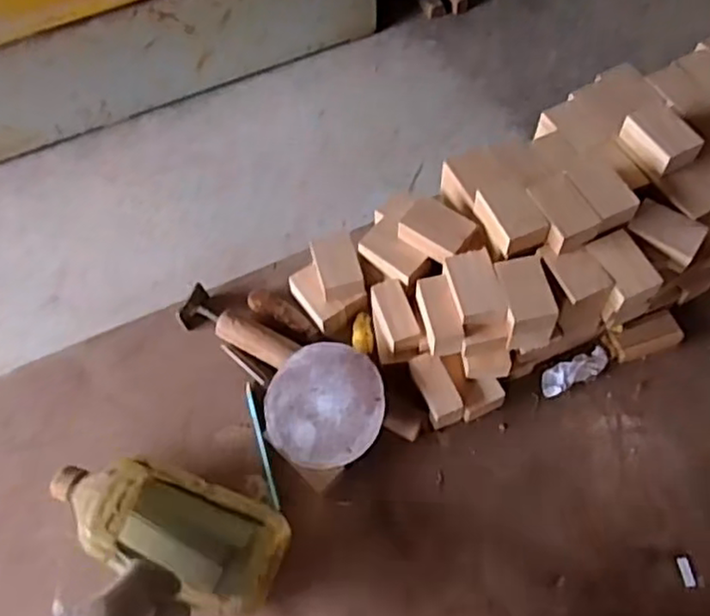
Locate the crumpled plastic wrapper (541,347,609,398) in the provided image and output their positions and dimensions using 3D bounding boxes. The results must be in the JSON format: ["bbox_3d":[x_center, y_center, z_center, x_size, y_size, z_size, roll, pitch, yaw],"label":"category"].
[{"bbox_3d":[0.219,0.063,0.678,0.072,0.016,0.027,-22,62,-9],"label":"crumpled plastic wrapper"}]

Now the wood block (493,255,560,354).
[{"bbox_3d":[0.155,-0.005,0.625,0.043,0.054,0.070,-8,61,-2],"label":"wood block"}]

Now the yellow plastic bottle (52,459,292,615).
[{"bbox_3d":[-0.163,0.191,0.590,0.201,0.084,0.084,18,63,13],"label":"yellow plastic bottle"}]

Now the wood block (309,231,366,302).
[{"bbox_3d":[-0.018,-0.042,0.686,0.043,0.025,0.065,-13,62,-5],"label":"wood block"}]

